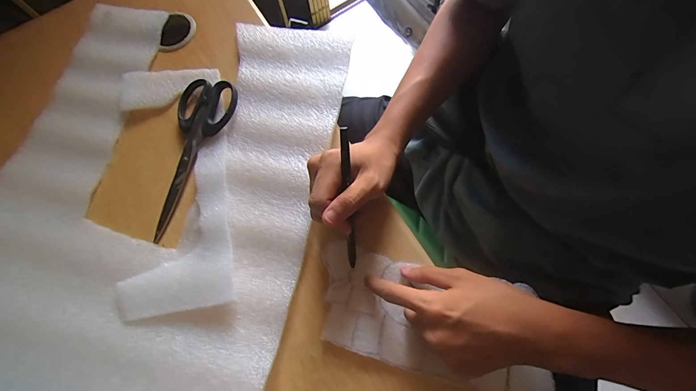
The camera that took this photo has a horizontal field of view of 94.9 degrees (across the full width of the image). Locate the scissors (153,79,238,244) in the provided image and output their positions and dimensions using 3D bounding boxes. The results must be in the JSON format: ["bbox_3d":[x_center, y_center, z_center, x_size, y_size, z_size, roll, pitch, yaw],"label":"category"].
[{"bbox_3d":[-0.197,-0.052,0.371,0.078,0.013,0.196,18,74,8],"label":"scissors"}]

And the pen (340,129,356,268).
[{"bbox_3d":[0.001,0.006,0.299,0.008,0.011,0.139,-3,115,2],"label":"pen"}]

